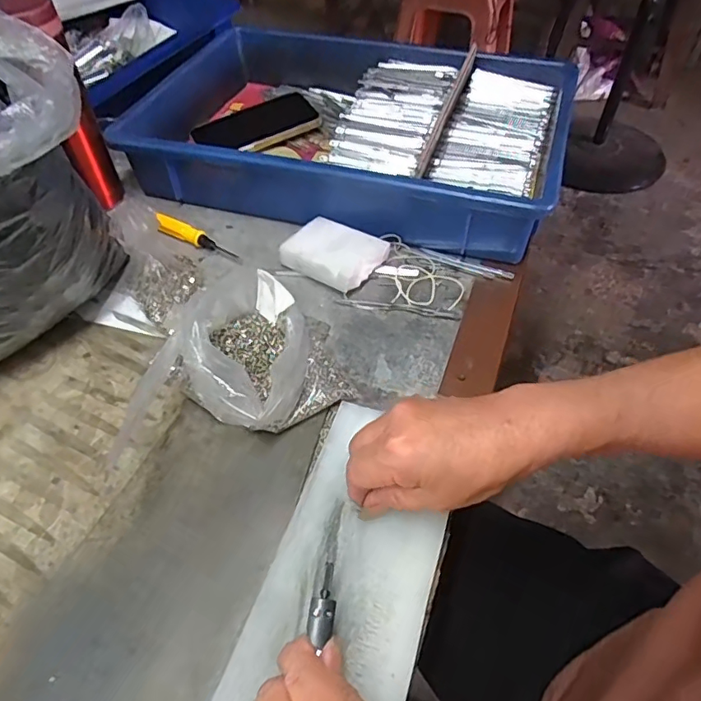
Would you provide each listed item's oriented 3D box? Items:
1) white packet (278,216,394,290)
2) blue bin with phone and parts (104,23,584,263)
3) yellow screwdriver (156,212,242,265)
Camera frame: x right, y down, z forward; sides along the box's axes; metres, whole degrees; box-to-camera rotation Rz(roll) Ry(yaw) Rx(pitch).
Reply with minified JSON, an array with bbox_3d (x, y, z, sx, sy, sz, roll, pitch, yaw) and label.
[{"bbox_3d":[-0.014,-0.088,0.495,0.081,0.027,0.058,29,55,22],"label":"white packet"},{"bbox_3d":[-0.004,-0.244,0.589,0.443,0.086,0.291,15,51,11],"label":"blue bin with phone and parts"},{"bbox_3d":[-0.147,-0.111,0.522,0.099,0.017,0.018,21,52,16],"label":"yellow screwdriver"}]

